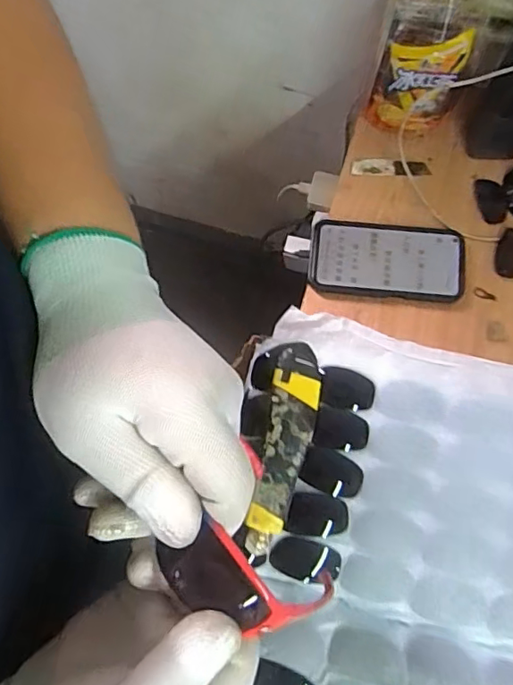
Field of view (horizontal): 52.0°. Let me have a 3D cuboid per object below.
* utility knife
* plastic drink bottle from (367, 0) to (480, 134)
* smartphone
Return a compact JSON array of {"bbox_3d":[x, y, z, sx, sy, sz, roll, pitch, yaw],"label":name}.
[{"bbox_3d":[0.024,0.080,0.418,0.037,0.023,0.165,10,77,4],"label":"utility knife"},{"bbox_3d":[0.175,-0.297,0.526,0.089,0.199,0.094,18,77,6],"label":"plastic drink bottle"},{"bbox_3d":[0.142,-0.089,0.574,0.161,0.018,0.081,5,76,3],"label":"smartphone"}]

